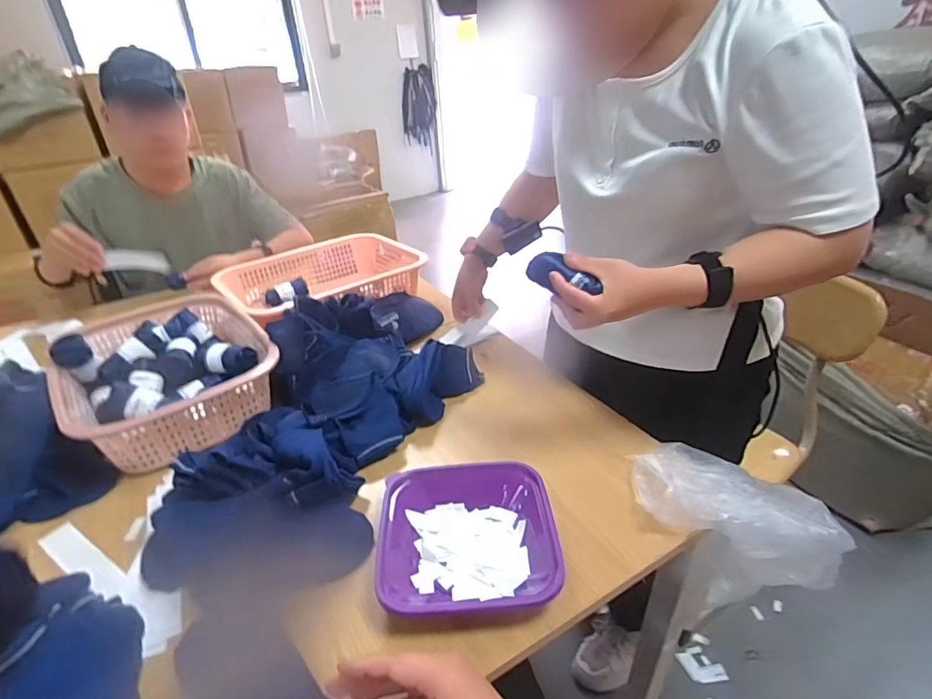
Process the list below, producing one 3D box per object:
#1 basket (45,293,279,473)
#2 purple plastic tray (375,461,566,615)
[{"bbox_3d":[-0.511,0.028,0.849,0.286,0.106,0.411,-26,37,-33],"label":"basket"},{"bbox_3d":[0.001,0.207,0.553,0.190,0.045,0.176,-3,30,1],"label":"purple plastic tray"}]

